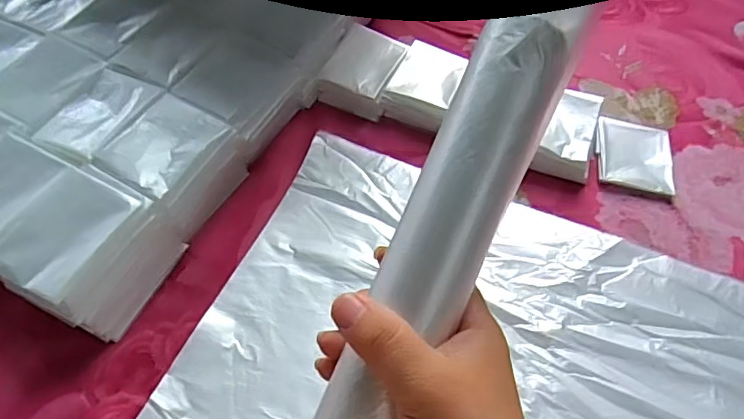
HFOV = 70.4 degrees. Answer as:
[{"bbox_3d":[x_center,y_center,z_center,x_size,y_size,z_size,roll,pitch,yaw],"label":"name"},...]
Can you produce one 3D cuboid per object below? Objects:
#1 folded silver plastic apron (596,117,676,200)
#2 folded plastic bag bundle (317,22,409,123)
[{"bbox_3d":[0.242,-0.051,0.489,0.065,0.009,0.087,9,55,8],"label":"folded silver plastic apron"},{"bbox_3d":[-0.006,-0.137,0.524,0.064,0.029,0.090,19,57,15],"label":"folded plastic bag bundle"}]

